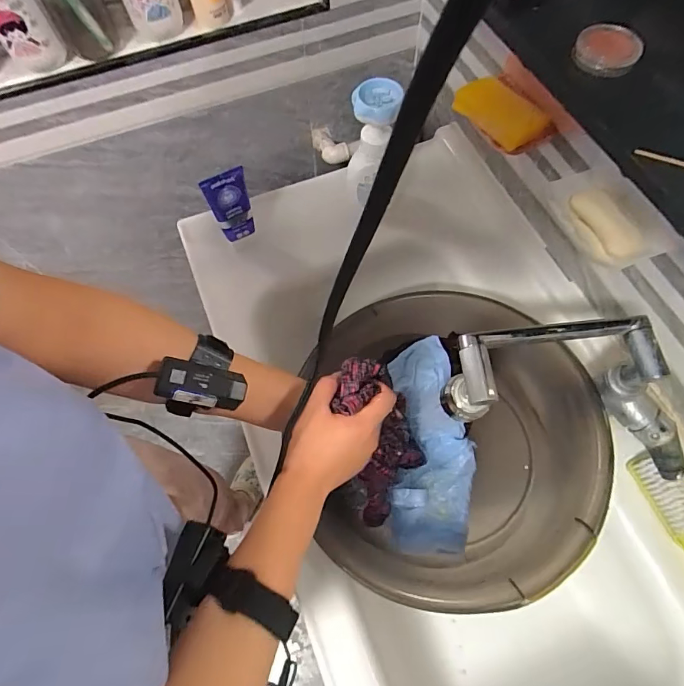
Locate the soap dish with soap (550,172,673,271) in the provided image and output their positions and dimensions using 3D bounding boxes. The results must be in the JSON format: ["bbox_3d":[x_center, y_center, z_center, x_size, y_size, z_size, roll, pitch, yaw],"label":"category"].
[{"bbox_3d":[0.290,-0.142,0.468,0.070,0.039,0.125,-24,68,-9],"label":"soap dish with soap"}]

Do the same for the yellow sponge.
[{"bbox_3d":[0.201,-0.295,0.538,0.058,0.032,0.110,-37,71,-14],"label":"yellow sponge"}]

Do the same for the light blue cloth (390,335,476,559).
[{"bbox_3d":[0.121,0.135,0.575,0.105,0.042,0.280,0,67,1],"label":"light blue cloth"}]

